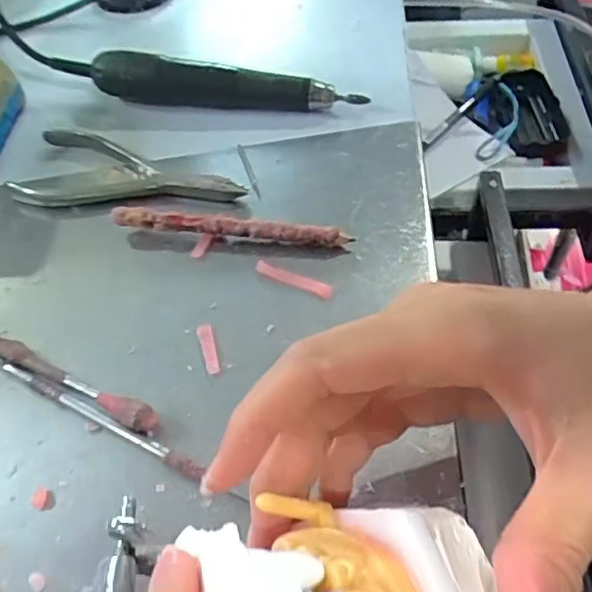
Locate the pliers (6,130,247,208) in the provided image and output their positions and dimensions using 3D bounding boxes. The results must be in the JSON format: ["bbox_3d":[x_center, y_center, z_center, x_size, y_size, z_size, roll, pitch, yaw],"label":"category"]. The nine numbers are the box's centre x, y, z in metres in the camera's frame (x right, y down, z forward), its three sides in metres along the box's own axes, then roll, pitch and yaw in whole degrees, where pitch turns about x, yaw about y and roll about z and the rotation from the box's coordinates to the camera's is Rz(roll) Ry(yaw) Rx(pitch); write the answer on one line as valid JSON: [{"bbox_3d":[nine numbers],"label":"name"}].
[{"bbox_3d":[-0.090,-0.070,0.343,0.127,0.010,0.053,4,54,8],"label":"pliers"}]

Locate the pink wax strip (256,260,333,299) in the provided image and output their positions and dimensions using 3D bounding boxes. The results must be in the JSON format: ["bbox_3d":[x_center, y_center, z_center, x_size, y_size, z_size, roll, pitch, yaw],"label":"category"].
[{"bbox_3d":[-0.001,-0.008,0.292,0.039,0.004,0.006,18,57,18],"label":"pink wax strip"}]

